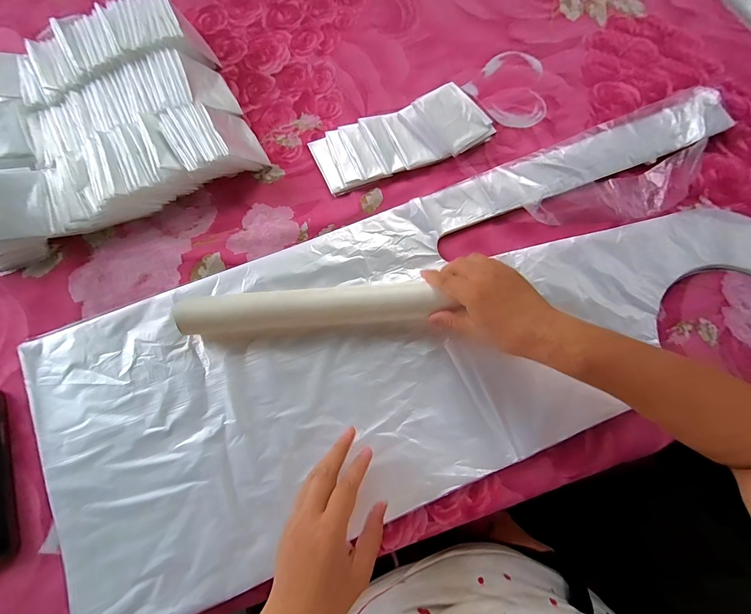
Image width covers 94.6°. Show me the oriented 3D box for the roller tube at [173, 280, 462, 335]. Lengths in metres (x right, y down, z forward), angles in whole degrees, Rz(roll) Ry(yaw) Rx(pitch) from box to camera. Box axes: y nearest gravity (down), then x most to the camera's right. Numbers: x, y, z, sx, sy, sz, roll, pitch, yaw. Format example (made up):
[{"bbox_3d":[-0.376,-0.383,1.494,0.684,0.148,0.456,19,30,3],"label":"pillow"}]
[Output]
[{"bbox_3d":[-0.062,0.000,0.356,0.270,0.032,0.035,-4,74,-4],"label":"roller tube"}]

